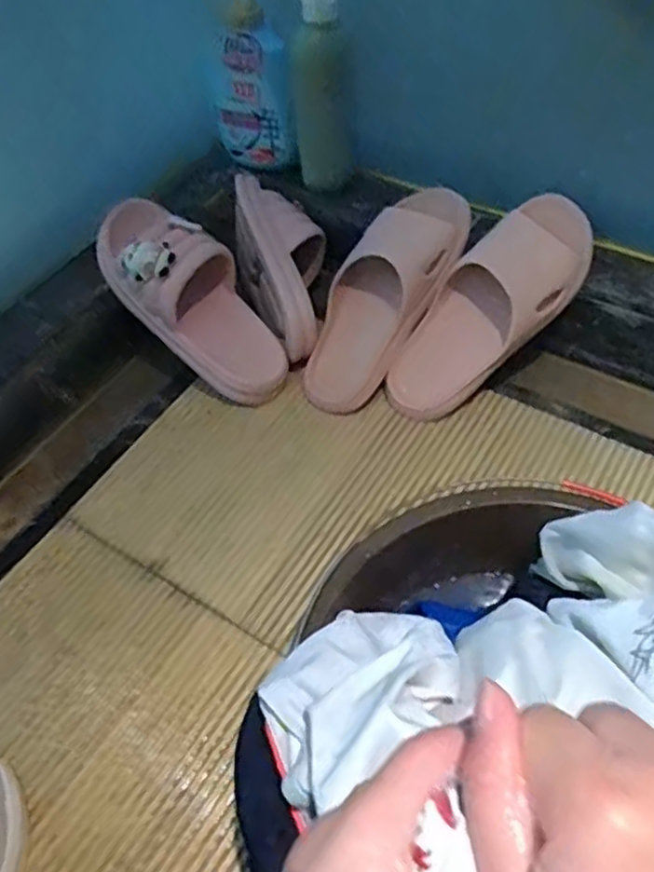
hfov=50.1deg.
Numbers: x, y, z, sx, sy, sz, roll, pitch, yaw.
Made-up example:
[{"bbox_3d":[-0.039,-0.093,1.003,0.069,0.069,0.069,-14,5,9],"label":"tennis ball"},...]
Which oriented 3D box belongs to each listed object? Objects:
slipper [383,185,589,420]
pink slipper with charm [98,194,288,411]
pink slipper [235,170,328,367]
[{"bbox_3d":[0.160,-0.127,0.694,0.259,0.062,0.091,-50,59,9],"label":"slipper"},{"bbox_3d":[-0.134,-0.136,0.722,0.236,0.083,0.096,49,64,-14],"label":"pink slipper with charm"},{"bbox_3d":[-0.052,-0.194,0.793,0.102,0.072,0.238,-15,67,-5],"label":"pink slipper"}]

